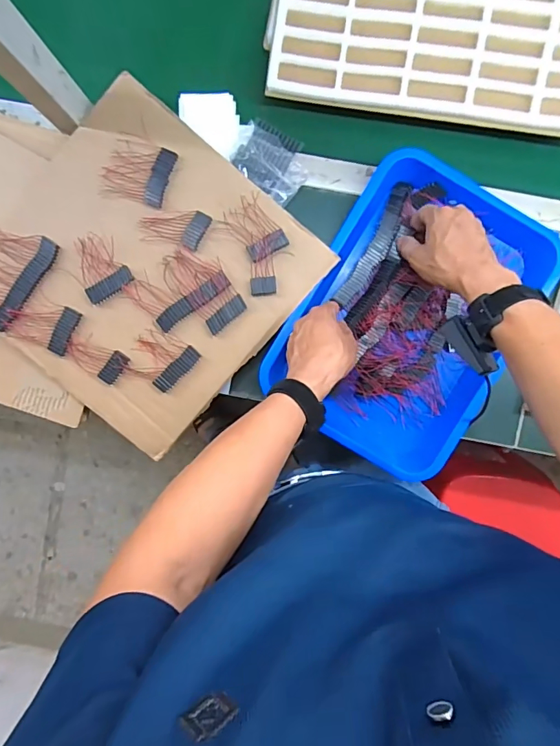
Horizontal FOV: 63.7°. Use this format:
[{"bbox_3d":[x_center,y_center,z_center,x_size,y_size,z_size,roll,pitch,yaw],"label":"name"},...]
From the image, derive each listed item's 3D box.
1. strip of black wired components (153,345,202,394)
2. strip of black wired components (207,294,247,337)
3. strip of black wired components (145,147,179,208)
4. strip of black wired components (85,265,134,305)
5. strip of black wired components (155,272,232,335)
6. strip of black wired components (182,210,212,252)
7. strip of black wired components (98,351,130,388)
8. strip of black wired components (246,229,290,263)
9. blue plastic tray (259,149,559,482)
[{"bbox_3d":[-0.132,-0.004,0.583,0.069,0.007,0.023,-43,92,3],"label":"strip of black wired components"},{"bbox_3d":[-0.068,-0.074,0.575,0.058,0.005,0.020,-38,92,3],"label":"strip of black wired components"},{"bbox_3d":[-0.151,-0.246,0.565,0.025,0.012,0.071,20,94,0],"label":"strip of black wired components"},{"bbox_3d":[-0.216,-0.111,0.572,0.062,0.008,0.023,-34,93,3],"label":"strip of black wired components"},{"bbox_3d":[-0.110,-0.091,0.573,0.103,0.007,0.023,-36,93,3],"label":"strip of black wired components"},{"bbox_3d":[-0.105,-0.179,0.569,0.023,0.007,0.047,30,94,-1],"label":"strip of black wired components"},{"bbox_3d":[-0.214,-0.006,0.585,0.023,0.011,0.047,36,94,-1],"label":"strip of black wired components"},{"bbox_3d":[-0.015,-0.158,0.562,0.051,0.010,0.023,-26,93,3],"label":"strip of black wired components"},{"bbox_3d":[0.168,-0.070,0.585,0.266,0.073,0.358,31,98,-6],"label":"blue plastic tray"}]

